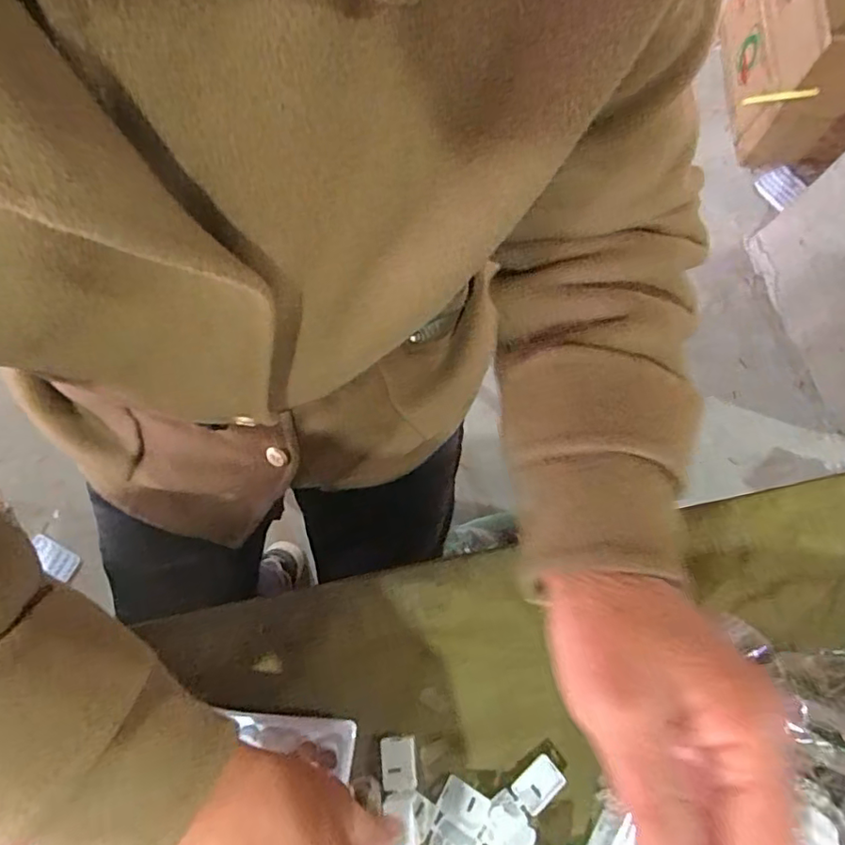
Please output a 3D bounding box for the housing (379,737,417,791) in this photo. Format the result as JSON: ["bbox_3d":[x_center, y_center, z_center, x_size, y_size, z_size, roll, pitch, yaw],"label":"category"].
[{"bbox_3d":[-0.014,0.197,0.330,0.020,0.006,0.027,-4,75,-2],"label":"housing"}]

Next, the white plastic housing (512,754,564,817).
[{"bbox_3d":[0.066,0.207,0.327,0.028,0.008,0.019,-42,80,-11],"label":"white plastic housing"}]

